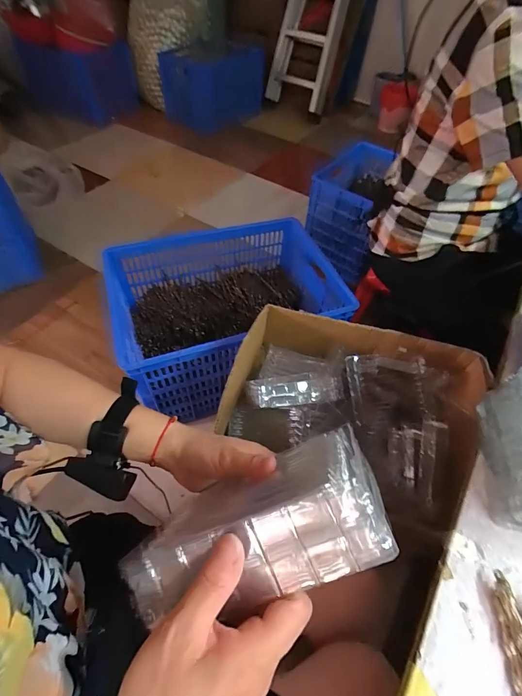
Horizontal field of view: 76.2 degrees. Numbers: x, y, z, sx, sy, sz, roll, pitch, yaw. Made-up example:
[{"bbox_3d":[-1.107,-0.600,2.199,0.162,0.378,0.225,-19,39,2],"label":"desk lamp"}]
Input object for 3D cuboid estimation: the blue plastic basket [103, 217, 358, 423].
[{"bbox_3d":[-0.076,-0.145,1.074,0.688,0.259,0.469,-17,56,-12],"label":"blue plastic basket"}]

